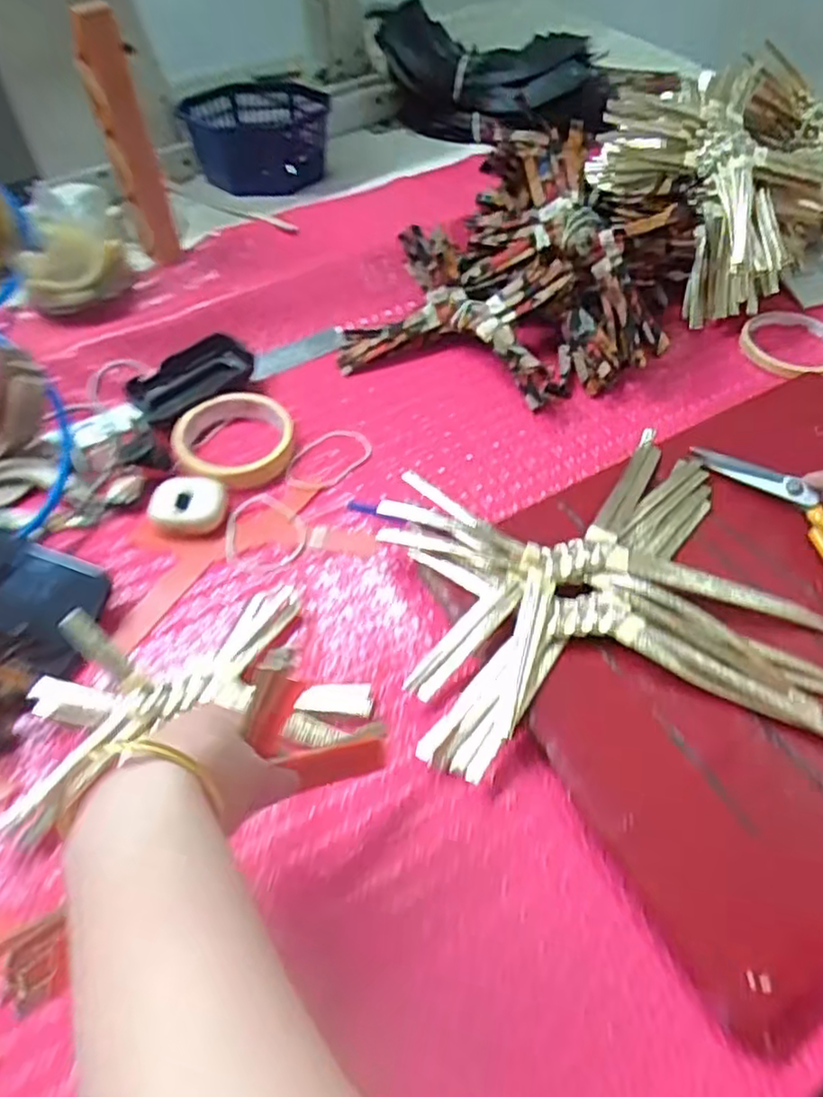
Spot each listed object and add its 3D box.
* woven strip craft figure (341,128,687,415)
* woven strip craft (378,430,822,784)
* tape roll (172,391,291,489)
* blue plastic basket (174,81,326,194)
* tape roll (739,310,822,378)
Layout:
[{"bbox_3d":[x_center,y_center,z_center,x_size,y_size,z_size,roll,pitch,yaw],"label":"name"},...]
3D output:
[{"bbox_3d":[0.096,-0.240,0.592,0.257,0.135,0.239,25,58,18],"label":"woven strip craft figure"},{"bbox_3d":[0.119,0.023,0.444,0.252,0.034,0.213,-9,54,-6],"label":"woven strip craft"},{"bbox_3d":[-0.141,-0.089,0.546,0.091,0.025,0.088,0,53,0],"label":"tape roll"},{"bbox_3d":[-0.155,-0.448,0.739,0.129,0.066,0.138,12,54,11],"label":"blue plastic basket"},{"bbox_3d":[0.350,-0.184,0.626,0.089,0.016,0.089,0,53,0],"label":"tape roll"}]

